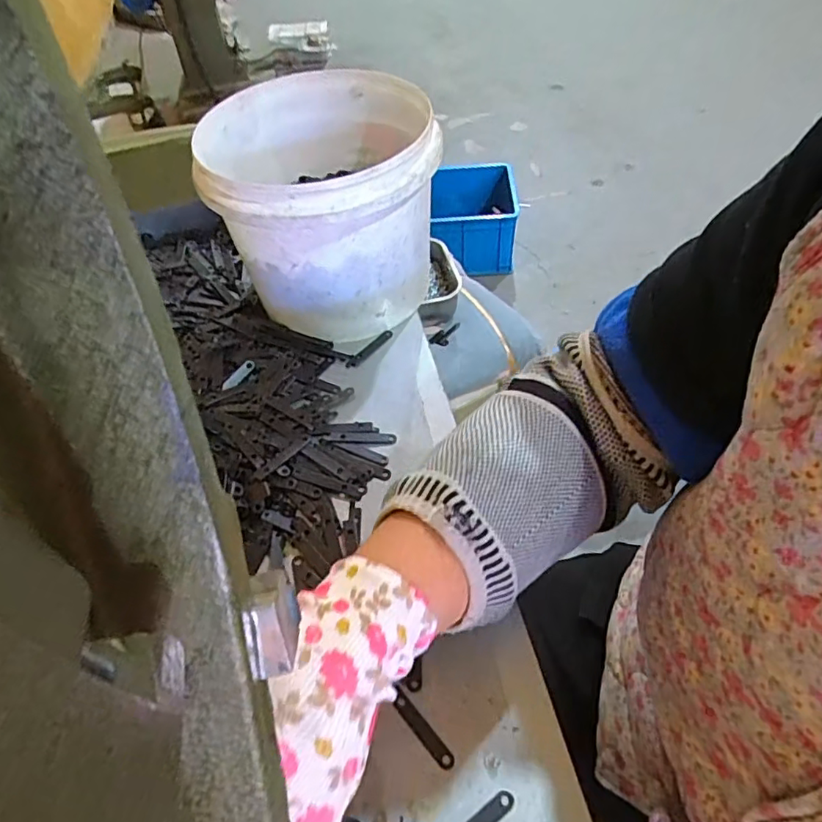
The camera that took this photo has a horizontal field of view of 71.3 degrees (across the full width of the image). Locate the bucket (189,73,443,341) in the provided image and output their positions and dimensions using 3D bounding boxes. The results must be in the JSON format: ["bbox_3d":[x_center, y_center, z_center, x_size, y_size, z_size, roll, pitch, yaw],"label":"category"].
[{"bbox_3d":[-0.071,-0.171,0.495,0.169,0.153,0.185,-2,52,3],"label":"bucket"}]

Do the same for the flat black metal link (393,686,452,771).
[{"bbox_3d":[0.007,0.172,0.309,0.009,0.004,0.043,-33,58,-25],"label":"flat black metal link"}]

